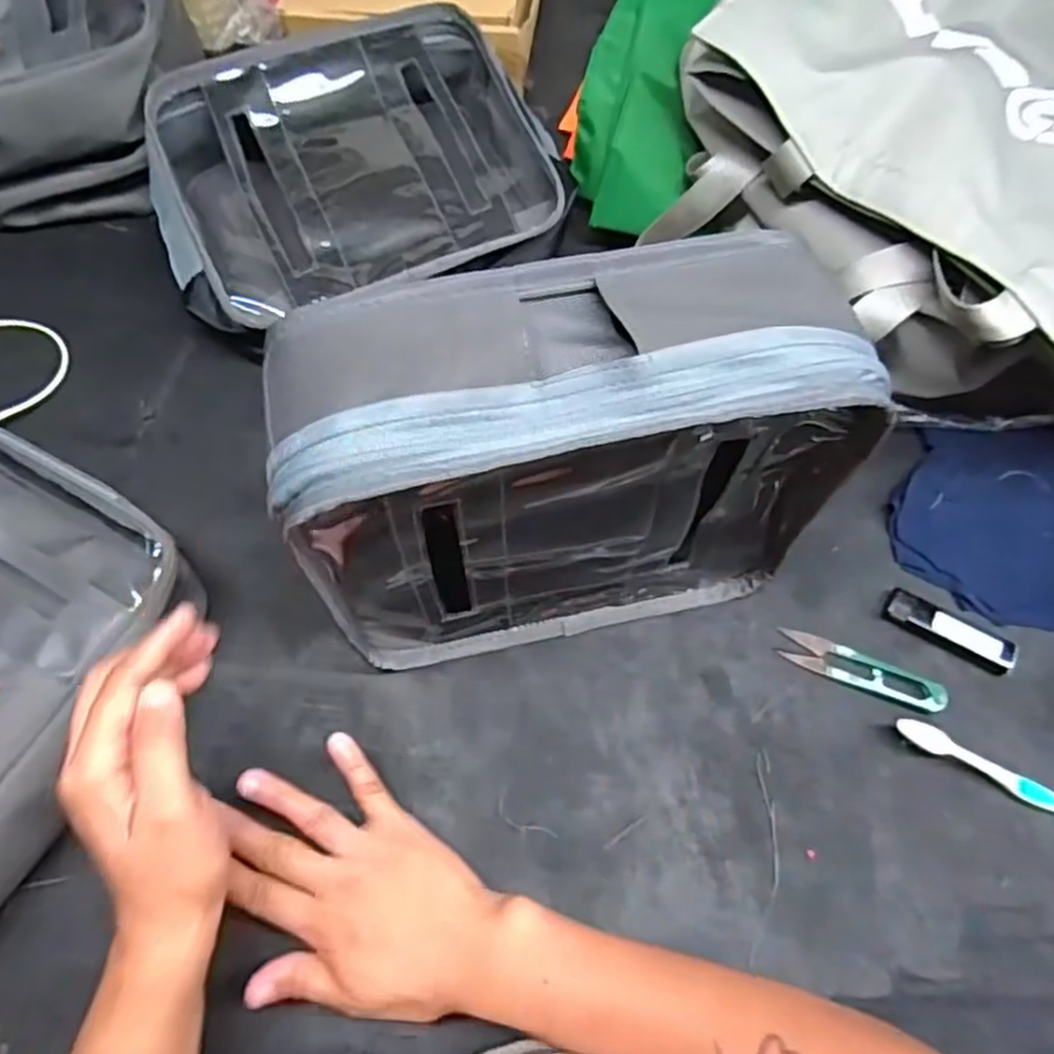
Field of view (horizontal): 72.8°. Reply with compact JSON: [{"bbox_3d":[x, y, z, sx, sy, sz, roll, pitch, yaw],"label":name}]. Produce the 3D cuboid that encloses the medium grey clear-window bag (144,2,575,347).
[{"bbox_3d":[-0.131,-0.269,0.551,0.295,0.073,0.230,-20,68,-10],"label":"medium grey clear-window bag"}]

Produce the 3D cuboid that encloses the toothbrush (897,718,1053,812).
[{"bbox_3d":[0.302,0.158,0.417,0.174,0.015,0.015,26,68,11],"label":"toothbrush"}]

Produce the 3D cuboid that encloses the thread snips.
[{"bbox_3d":[0.212,0.090,0.450,0.101,0.006,0.022,20,67,8],"label":"thread snips"}]

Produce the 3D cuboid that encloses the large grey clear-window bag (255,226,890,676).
[{"bbox_3d":[0.020,-0.025,0.381,0.252,0.220,0.110,-11,66,-6],"label":"large grey clear-window bag"}]

